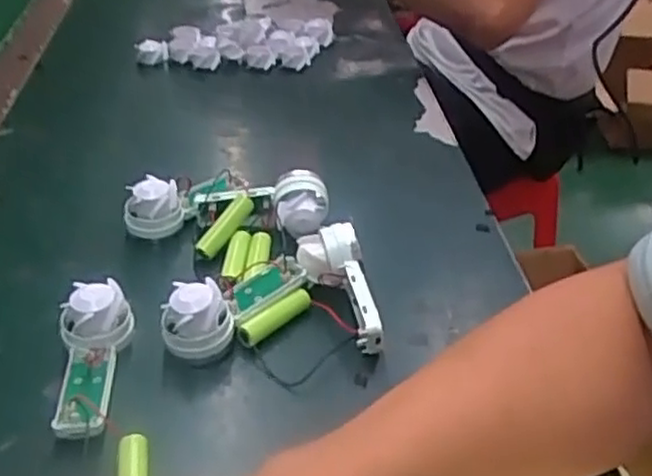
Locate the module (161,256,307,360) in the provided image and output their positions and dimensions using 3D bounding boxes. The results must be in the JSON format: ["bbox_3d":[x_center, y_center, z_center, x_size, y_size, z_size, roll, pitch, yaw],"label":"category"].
[{"bbox_3d":[-0.054,0.037,0.432,0.033,0.038,0.093,29,45,31],"label":"module"}]

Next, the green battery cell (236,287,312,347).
[{"bbox_3d":[-0.029,0.048,0.438,0.052,0.015,0.012,-28,46,-33],"label":"green battery cell"}]

